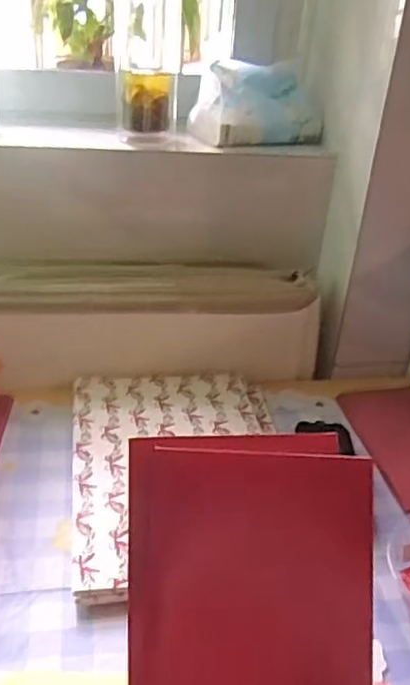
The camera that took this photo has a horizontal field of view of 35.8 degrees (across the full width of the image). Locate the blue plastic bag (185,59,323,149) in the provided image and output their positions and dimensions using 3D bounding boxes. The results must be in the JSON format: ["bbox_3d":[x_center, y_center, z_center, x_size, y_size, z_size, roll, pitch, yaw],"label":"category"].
[{"bbox_3d":[0.059,-0.272,0.715,0.148,0.072,0.095,-7,33,-18],"label":"blue plastic bag"}]

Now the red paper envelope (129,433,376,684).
[{"bbox_3d":[0.019,0.132,0.242,0.093,0.190,0.008,-1,-9,0],"label":"red paper envelope"}]

